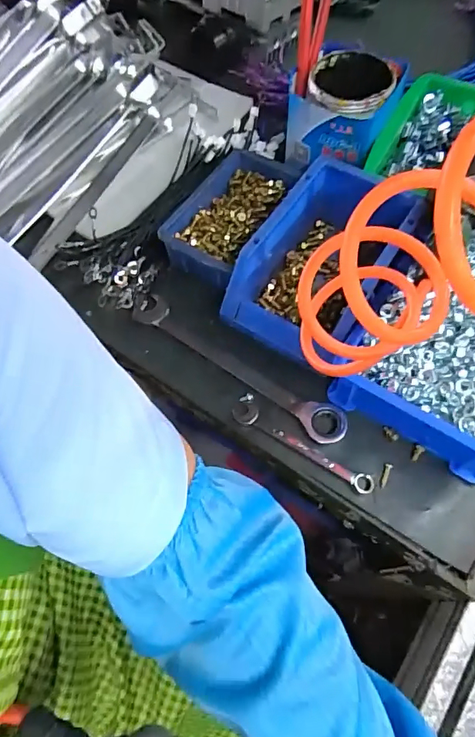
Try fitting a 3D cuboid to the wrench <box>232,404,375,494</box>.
[{"bbox_3d":[0.054,0.065,0.391,0.130,0.004,0.020,28,68,15],"label":"wrench"}]

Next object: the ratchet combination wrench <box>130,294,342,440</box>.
[{"bbox_3d":[-0.002,-0.004,0.426,0.224,0.012,0.033,34,69,17],"label":"ratchet combination wrench"}]

